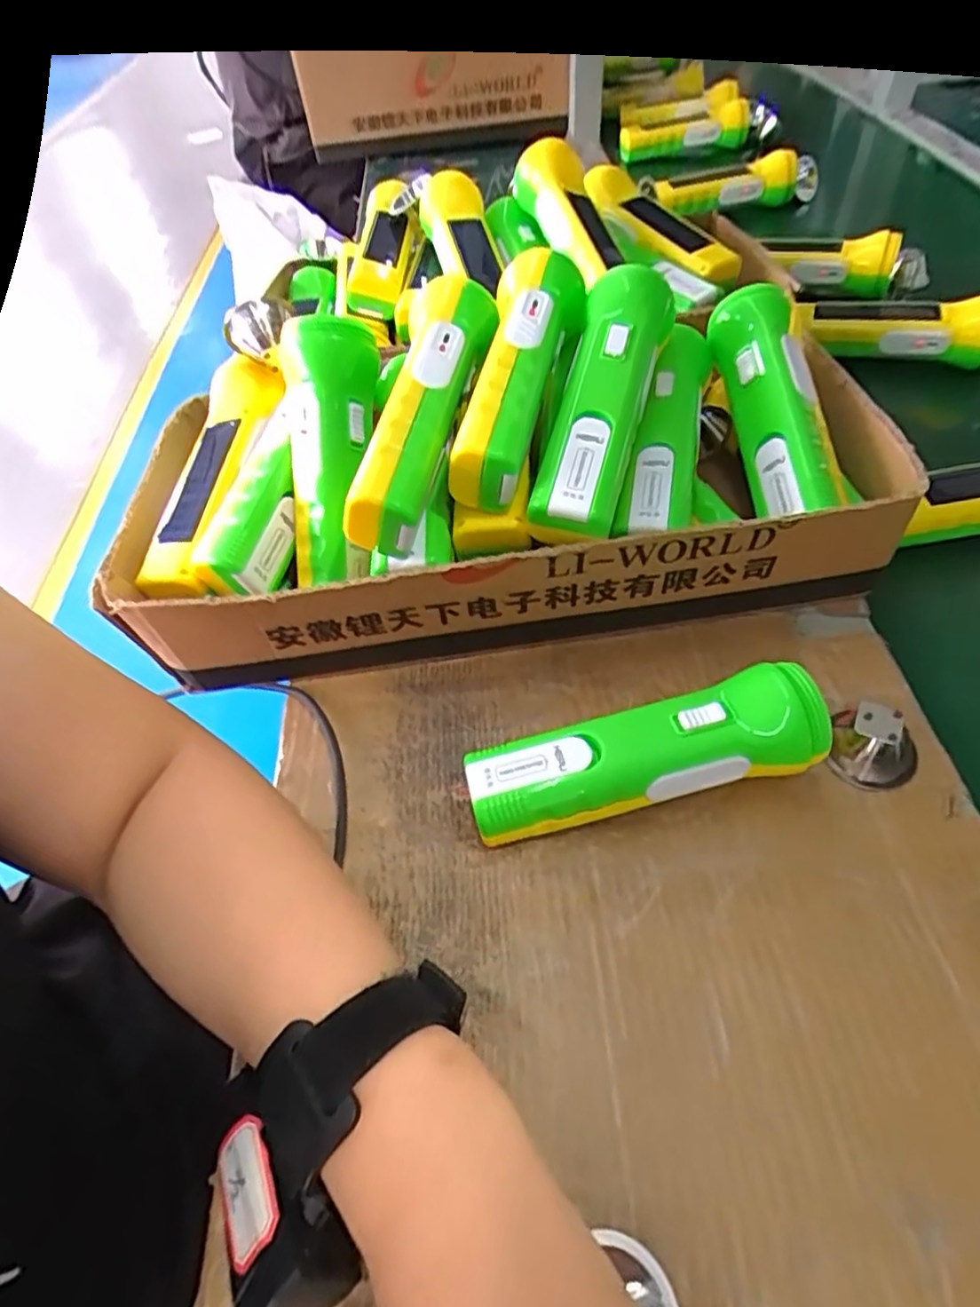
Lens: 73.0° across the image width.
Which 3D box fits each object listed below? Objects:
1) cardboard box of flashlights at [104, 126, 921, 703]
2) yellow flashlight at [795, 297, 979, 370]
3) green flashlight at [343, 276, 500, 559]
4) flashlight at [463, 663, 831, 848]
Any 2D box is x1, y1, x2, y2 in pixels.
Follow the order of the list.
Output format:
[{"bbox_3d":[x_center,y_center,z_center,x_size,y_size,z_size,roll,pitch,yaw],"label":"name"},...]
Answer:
[{"bbox_3d":[0.004,-0.112,0.392,0.419,0.145,0.192,-7,51,-1],"label":"cardboard box of flashlights"},{"bbox_3d":[0.343,-0.273,0.555,0.156,0.042,0.043,19,54,20],"label":"yellow flashlight"},{"bbox_3d":[-0.035,-0.134,0.349,0.052,0.044,0.174,9,65,12],"label":"green flashlight"},{"bbox_3d":[0.071,0.047,0.314,0.165,0.050,0.052,-10,51,-3],"label":"flashlight"}]

